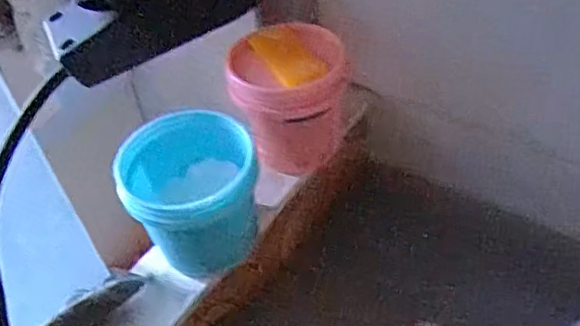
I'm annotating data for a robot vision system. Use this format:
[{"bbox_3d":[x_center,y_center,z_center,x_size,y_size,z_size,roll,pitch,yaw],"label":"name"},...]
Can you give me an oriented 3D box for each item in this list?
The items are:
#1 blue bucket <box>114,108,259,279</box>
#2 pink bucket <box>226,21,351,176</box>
[{"bbox_3d":[-0.096,0.032,0.564,0.111,0.109,0.106,-4,45,4],"label":"blue bucket"},{"bbox_3d":[0.000,-0.069,0.635,0.118,0.123,0.110,-4,45,4],"label":"pink bucket"}]

